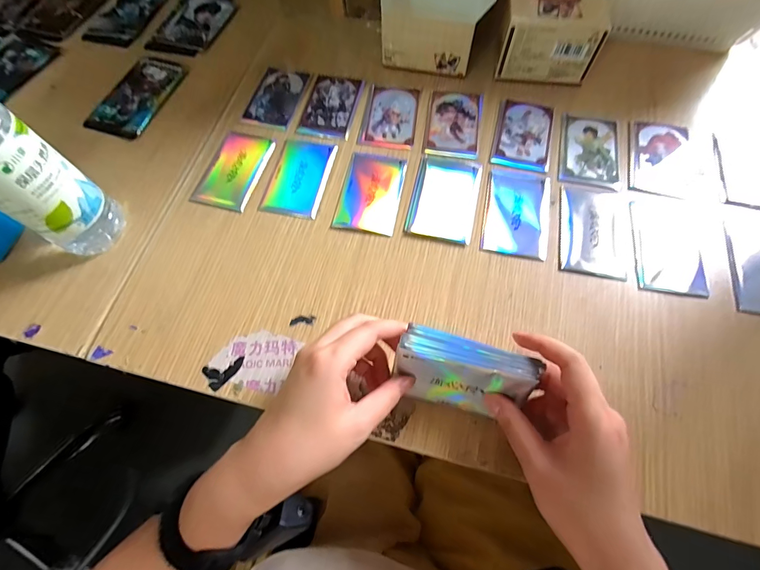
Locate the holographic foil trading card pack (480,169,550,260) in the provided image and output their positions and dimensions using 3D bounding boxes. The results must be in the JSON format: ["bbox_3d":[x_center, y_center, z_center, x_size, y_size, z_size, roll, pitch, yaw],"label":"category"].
[{"bbox_3d":[0.134,-0.073,0.367,0.061,0.004,0.096,11,67,6],"label":"holographic foil trading card pack"}]

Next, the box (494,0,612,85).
[{"bbox_3d":[0.187,-0.278,0.420,0.102,0.066,0.071,8,66,5],"label":"box"}]

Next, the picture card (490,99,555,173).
[{"bbox_3d":[0.156,-0.164,0.403,0.057,0.004,0.092,14,67,8],"label":"picture card"}]

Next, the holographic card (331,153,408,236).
[{"bbox_3d":[-0.008,-0.095,0.382,0.060,0.004,0.093,10,67,6],"label":"holographic card"}]

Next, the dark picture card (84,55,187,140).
[{"bbox_3d":[-0.287,-0.226,0.444,0.069,0.007,0.121,17,67,9],"label":"dark picture card"}]

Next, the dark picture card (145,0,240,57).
[{"bbox_3d":[-0.245,-0.349,0.497,0.081,0.004,0.127,16,67,9],"label":"dark picture card"}]

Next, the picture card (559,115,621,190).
[{"bbox_3d":[0.222,-0.142,0.394,0.061,0.004,0.093,10,67,6],"label":"picture card"}]

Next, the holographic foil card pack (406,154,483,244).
[{"bbox_3d":[0.065,-0.090,0.376,0.063,0.004,0.098,12,67,7],"label":"holographic foil card pack"}]

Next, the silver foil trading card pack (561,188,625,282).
[{"bbox_3d":[0.204,-0.052,0.356,0.060,0.004,0.095,11,67,7],"label":"silver foil trading card pack"}]

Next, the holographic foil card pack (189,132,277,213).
[{"bbox_3d":[-0.153,-0.121,0.395,0.057,0.004,0.095,15,67,8],"label":"holographic foil card pack"}]

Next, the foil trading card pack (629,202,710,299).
[{"bbox_3d":[0.270,-0.036,0.354,0.062,0.008,0.096,10,71,1],"label":"foil trading card pack"}]

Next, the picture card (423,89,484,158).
[{"bbox_3d":[0.082,-0.180,0.413,0.057,0.004,0.095,9,66,6],"label":"picture card"}]

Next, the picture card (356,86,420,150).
[{"bbox_3d":[0.013,-0.190,0.419,0.059,0.004,0.091,9,66,5],"label":"picture card"}]

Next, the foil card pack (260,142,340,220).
[{"bbox_3d":[-0.084,-0.113,0.389,0.058,0.004,0.091,11,67,6],"label":"foil card pack"}]

